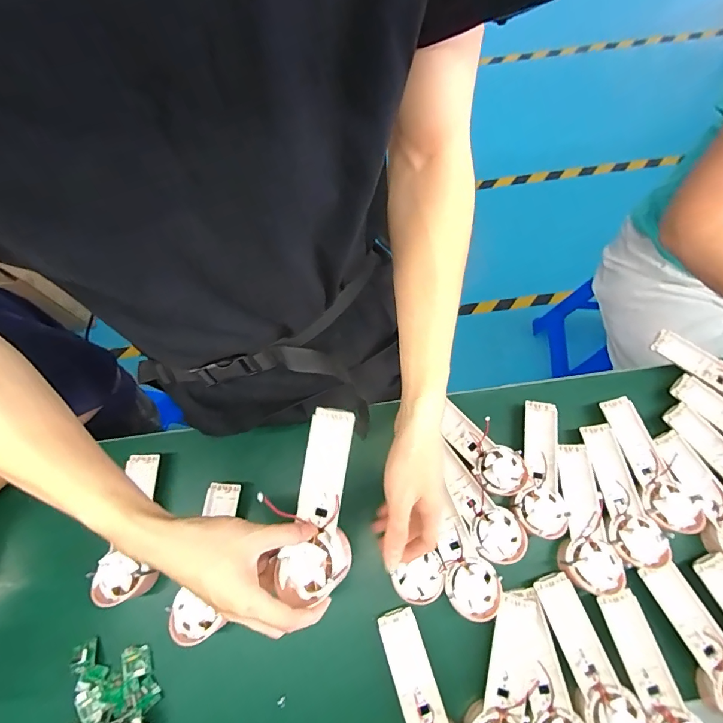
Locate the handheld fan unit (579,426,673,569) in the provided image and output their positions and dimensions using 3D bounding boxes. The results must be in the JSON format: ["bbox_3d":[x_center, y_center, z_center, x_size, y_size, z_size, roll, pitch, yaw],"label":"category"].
[{"bbox_3d":[0.330,0.163,0.508,0.056,0.029,0.169,-5,69,1],"label":"handheld fan unit"}]

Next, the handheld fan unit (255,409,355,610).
[{"bbox_3d":[-0.046,0.135,0.386,0.079,0.033,0.174,8,81,5],"label":"handheld fan unit"}]

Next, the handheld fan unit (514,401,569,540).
[{"bbox_3d":[0.235,0.134,0.522,0.057,0.029,0.172,9,70,6],"label":"handheld fan unit"}]

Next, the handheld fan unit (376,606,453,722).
[{"bbox_3d":[0.063,0.372,0.436,0.059,0.025,0.175,-19,70,-5],"label":"handheld fan unit"}]

